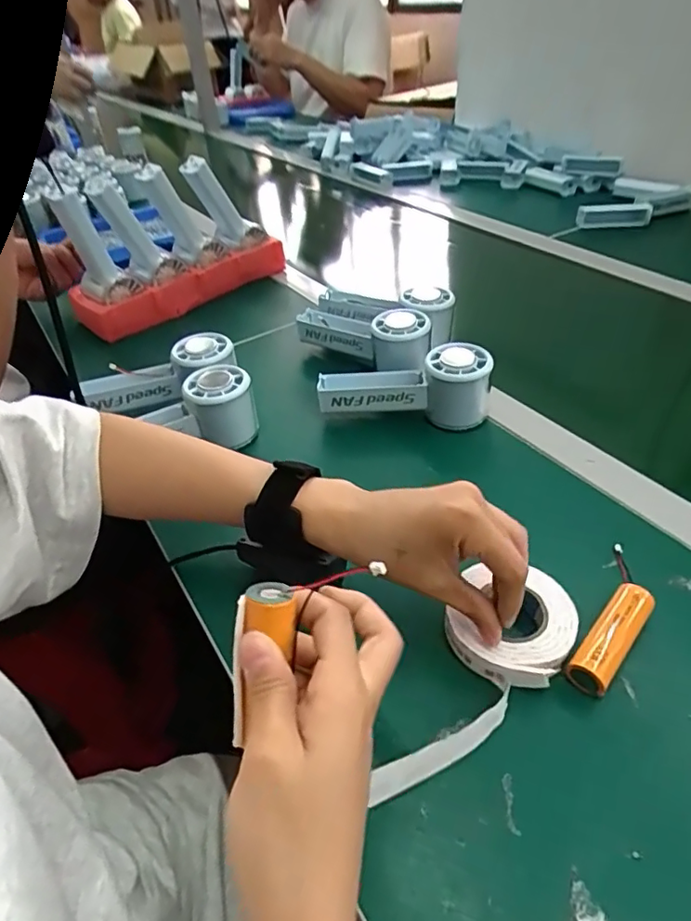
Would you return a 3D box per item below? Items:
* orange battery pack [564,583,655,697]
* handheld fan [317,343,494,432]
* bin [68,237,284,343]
[{"bbox_3d":[0.154,0.103,0.321,0.022,0.025,0.069,29,51,33],"label":"orange battery pack"},{"bbox_3d":[0.053,-0.066,0.499,0.149,0.064,0.045,5,41,12],"label":"handheld fan"},{"bbox_3d":[-0.205,-0.234,0.724,0.079,0.043,0.274,29,50,32],"label":"bin"}]

